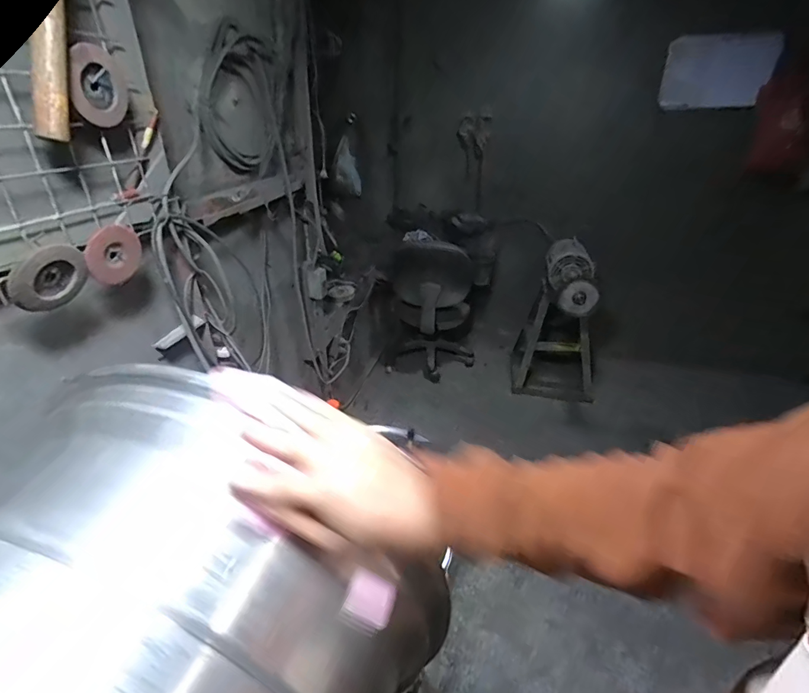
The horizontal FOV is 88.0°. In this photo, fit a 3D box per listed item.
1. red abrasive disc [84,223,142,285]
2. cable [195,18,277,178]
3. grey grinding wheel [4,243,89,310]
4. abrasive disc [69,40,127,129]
[{"bbox_3d":[-0.440,-0.138,0.634,0.014,0.082,0.089,14,34,19],"label":"red abrasive disc"},{"bbox_3d":[-0.391,-0.597,1.021,0.030,0.320,0.249,12,-3,20],"label":"cable"},{"bbox_3d":[-0.461,-0.089,0.542,0.013,0.083,0.092,27,53,10],"label":"grey grinding wheel"},{"bbox_3d":[-0.418,-0.355,0.575,0.014,0.096,0.088,8,5,10],"label":"abrasive disc"}]

